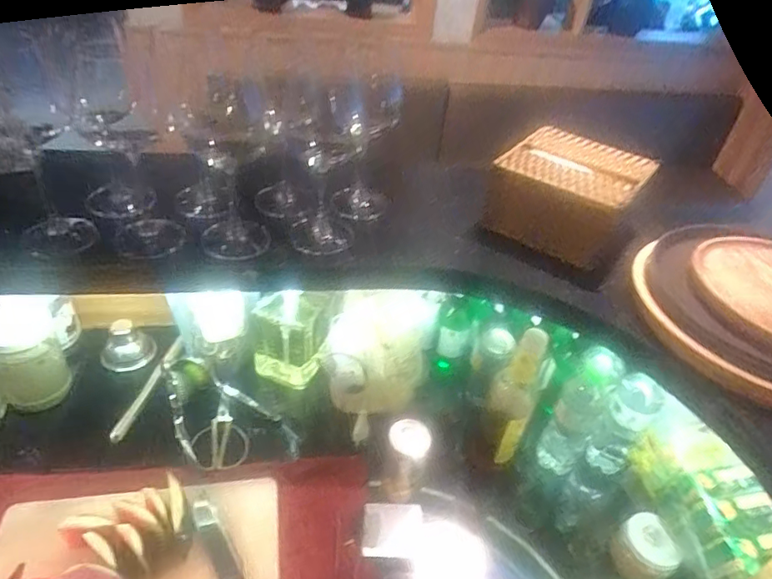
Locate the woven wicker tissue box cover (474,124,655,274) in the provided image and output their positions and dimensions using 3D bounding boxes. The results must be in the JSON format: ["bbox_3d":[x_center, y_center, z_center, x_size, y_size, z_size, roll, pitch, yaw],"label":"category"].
[{"bbox_3d":[0.249,-0.126,0.738,0.174,0.113,0.160,30,44,26],"label":"woven wicker tissue box cover"}]

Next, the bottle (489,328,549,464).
[{"bbox_3d":[0.178,0.155,0.752,0.063,0.241,0.058,17,40,12],"label":"bottle"}]

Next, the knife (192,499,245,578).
[{"bbox_3d":[-0.193,0.344,0.657,0.030,0.023,0.226,-20,46,-29],"label":"knife"}]

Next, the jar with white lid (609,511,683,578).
[{"bbox_3d":[0.338,0.346,0.705,0.058,0.064,0.072,-4,40,-14],"label":"jar with white lid"}]

